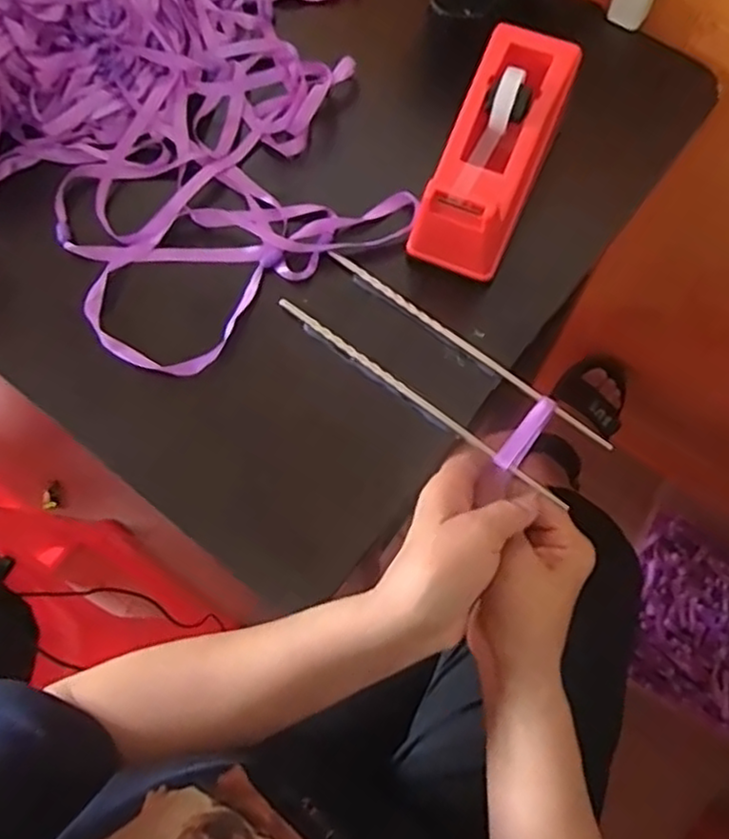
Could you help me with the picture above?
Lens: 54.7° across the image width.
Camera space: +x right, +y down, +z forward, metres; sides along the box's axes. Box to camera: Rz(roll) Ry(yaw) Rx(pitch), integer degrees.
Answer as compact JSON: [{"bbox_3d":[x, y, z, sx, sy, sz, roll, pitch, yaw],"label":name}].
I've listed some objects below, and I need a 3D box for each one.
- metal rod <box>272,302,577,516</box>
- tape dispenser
[{"bbox_3d":[0.032,-0.014,0.449,0.218,0.007,0.006,37,78,12],"label":"metal rod"},{"bbox_3d":[0.084,-0.173,0.465,0.062,0.074,0.158,22,74,10],"label":"tape dispenser"}]

